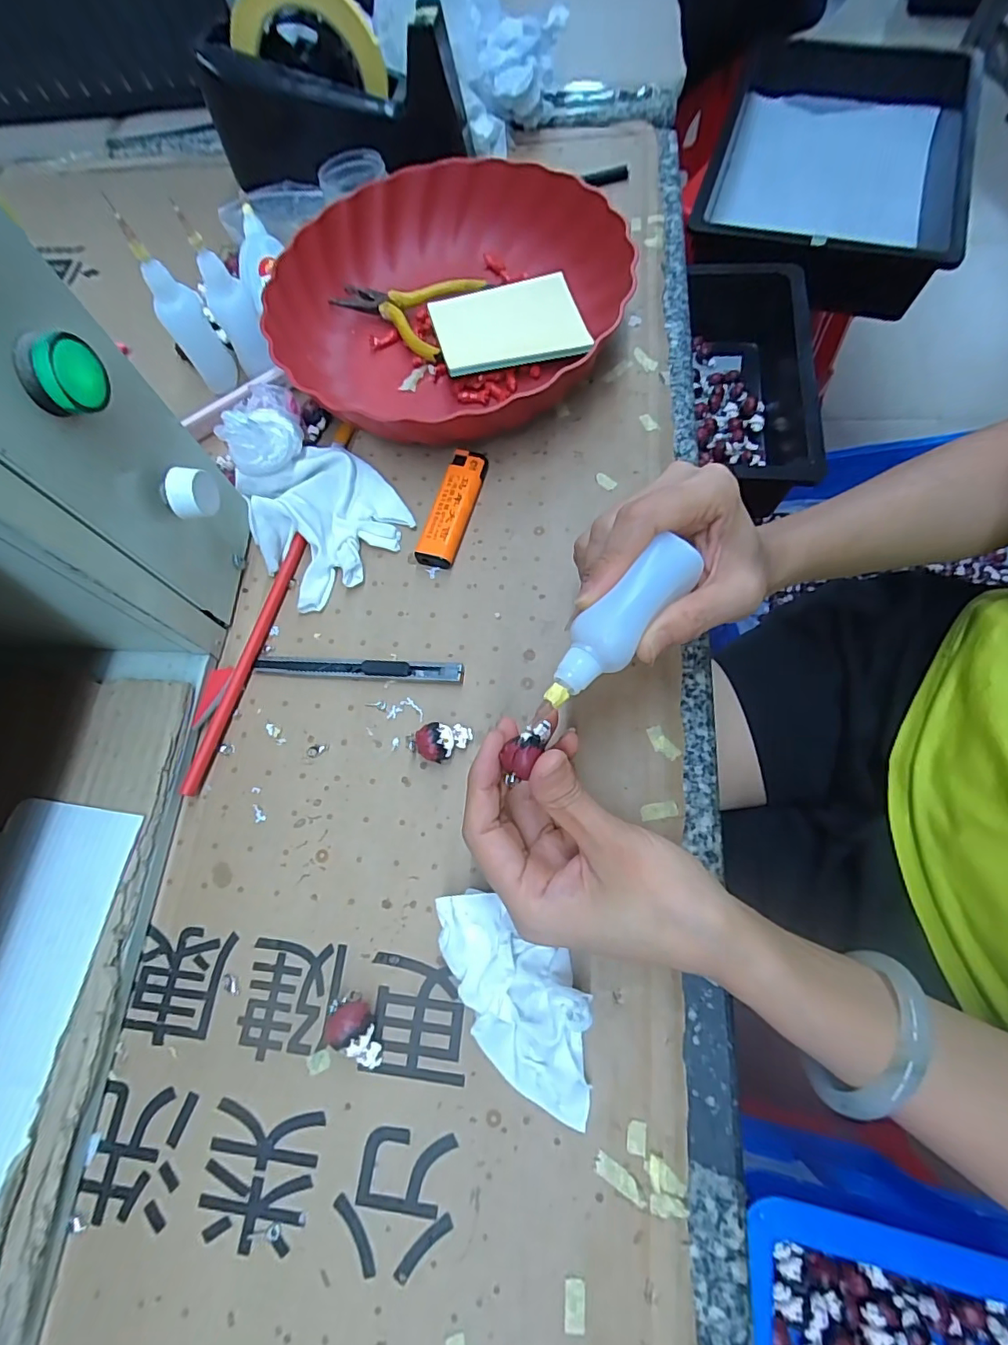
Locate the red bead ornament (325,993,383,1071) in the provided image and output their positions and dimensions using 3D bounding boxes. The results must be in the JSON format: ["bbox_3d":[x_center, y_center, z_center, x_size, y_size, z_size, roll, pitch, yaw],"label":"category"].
[{"bbox_3d":[-0.066,0.161,0.239,0.031,0.018,0.018,35,76,16],"label":"red bead ornament"}]

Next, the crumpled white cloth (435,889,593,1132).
[{"bbox_3d":[0.008,0.143,0.235,0.049,0.026,0.098,-23,69,-4],"label":"crumpled white cloth"}]

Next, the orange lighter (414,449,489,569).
[{"bbox_3d":[-0.032,-0.104,0.335,0.025,0.013,0.081,13,71,10],"label":"orange lighter"}]

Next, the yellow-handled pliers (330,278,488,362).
[{"bbox_3d":[-0.077,-0.269,0.388,0.108,0.014,0.075,24,73,13],"label":"yellow-handled pliers"}]

